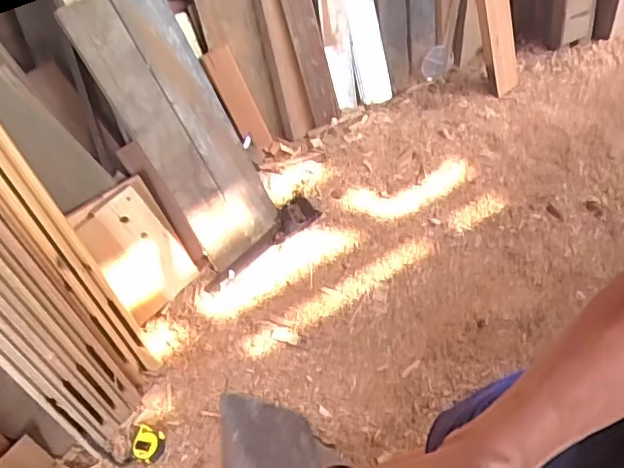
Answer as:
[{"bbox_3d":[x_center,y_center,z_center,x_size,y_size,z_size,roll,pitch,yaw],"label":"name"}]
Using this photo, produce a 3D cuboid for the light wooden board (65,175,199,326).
[{"bbox_3d":[-0.406,0.040,1.360,0.195,0.300,0.039,-40,27,-22],"label":"light wooden board"}]

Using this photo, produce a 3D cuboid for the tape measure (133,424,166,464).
[{"bbox_3d":[-0.342,0.434,1.212,0.073,0.024,0.069,-2,55,3],"label":"tape measure"}]

